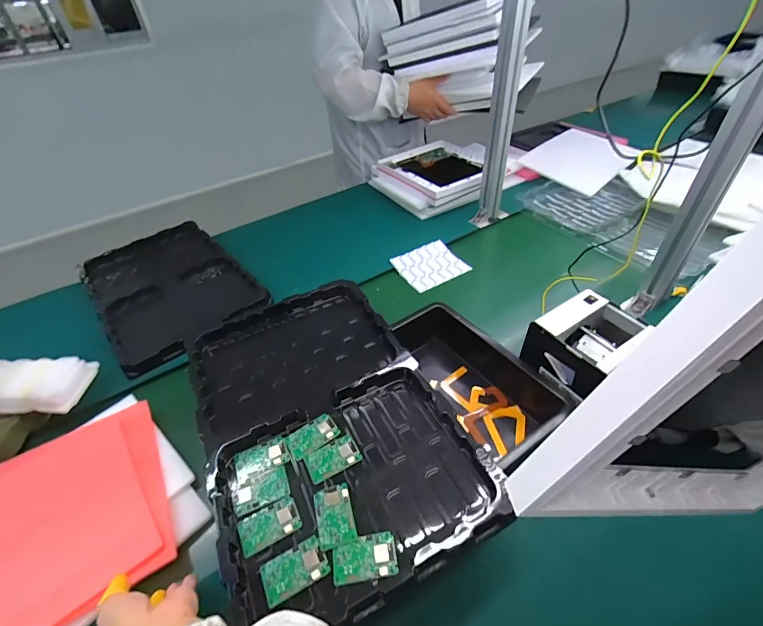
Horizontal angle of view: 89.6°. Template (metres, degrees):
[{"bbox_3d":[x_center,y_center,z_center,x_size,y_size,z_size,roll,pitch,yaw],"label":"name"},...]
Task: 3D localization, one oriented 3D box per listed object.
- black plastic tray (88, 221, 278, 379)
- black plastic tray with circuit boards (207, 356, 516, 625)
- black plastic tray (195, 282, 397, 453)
[{"bbox_3d":[-0.499,-0.084,0.906,0.319,0.051,0.453,-32,51,-26],"label":"black plastic tray"},{"bbox_3d":[-0.035,0.197,0.451,0.301,0.031,0.241,-23,47,-19],"label":"black plastic tray with circuit boards"},{"bbox_3d":[-0.139,0.060,0.611,0.291,0.035,0.237,-20,46,-17],"label":"black plastic tray"}]

